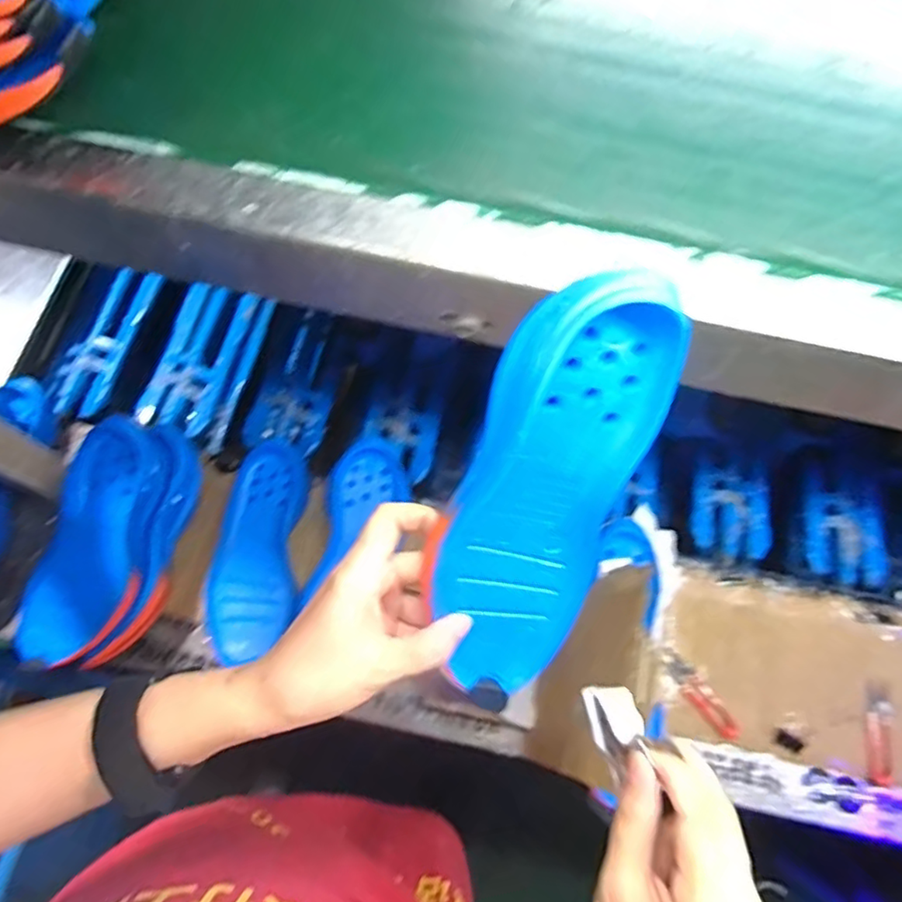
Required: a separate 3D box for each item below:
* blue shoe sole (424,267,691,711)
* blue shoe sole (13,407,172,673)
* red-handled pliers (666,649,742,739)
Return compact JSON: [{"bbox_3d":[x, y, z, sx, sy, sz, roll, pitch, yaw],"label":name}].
[{"bbox_3d":[0.044,0.029,0.310,0.085,0.033,0.239,16,114,4],"label":"blue shoe sole"},{"bbox_3d":[-0.344,0.087,0.584,0.093,0.026,0.235,19,86,4],"label":"blue shoe sole"},{"bbox_3d":[0.260,0.252,0.625,0.026,0.021,0.100,-37,75,-15],"label":"red-handled pliers"}]

